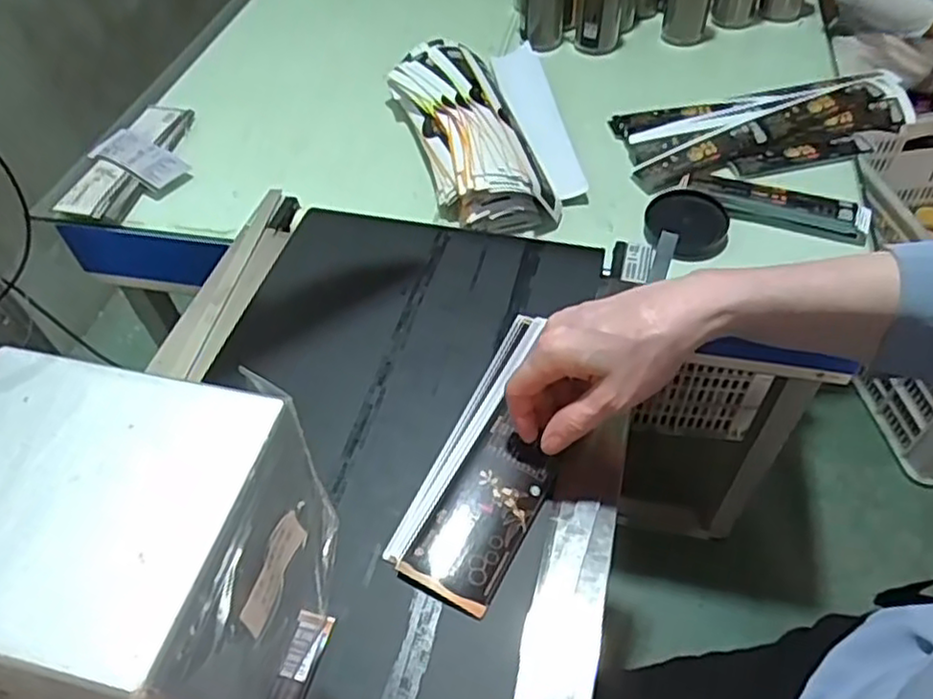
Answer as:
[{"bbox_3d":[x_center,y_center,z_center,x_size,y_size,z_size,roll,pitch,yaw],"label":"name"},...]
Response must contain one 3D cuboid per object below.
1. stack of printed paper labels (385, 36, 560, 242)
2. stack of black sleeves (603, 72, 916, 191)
[{"bbox_3d":[-0.002,-0.286,0.886,0.135,0.073,0.368,-15,51,-10],"label":"stack of printed paper labels"},{"bbox_3d":[0.403,-0.288,0.911,0.393,0.042,0.155,-7,50,-3],"label":"stack of black sleeves"}]

